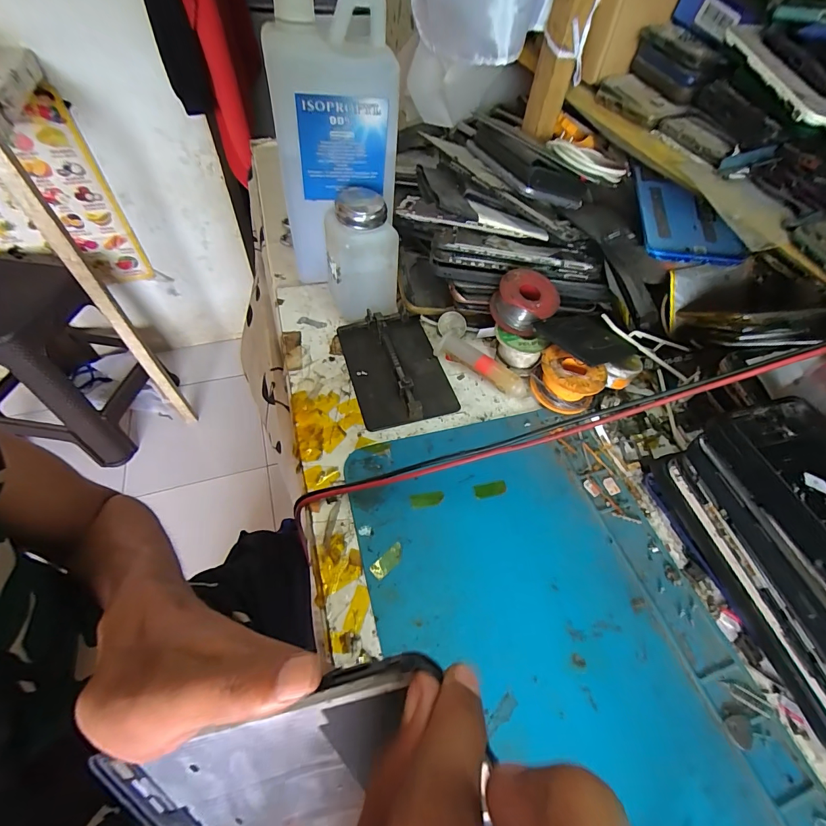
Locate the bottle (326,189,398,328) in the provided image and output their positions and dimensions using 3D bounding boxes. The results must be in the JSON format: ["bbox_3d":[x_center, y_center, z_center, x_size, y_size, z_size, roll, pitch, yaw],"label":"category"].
[{"bbox_3d":[-0.044,-0.132,0.345,0.059,0.098,0.052,-8,56,-10],"label":"bottle"}]

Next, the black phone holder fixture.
[{"bbox_3d":[-0.015,-0.043,0.336,0.079,0.014,0.114,-13,57,-14],"label":"black phone holder fixture"}]

